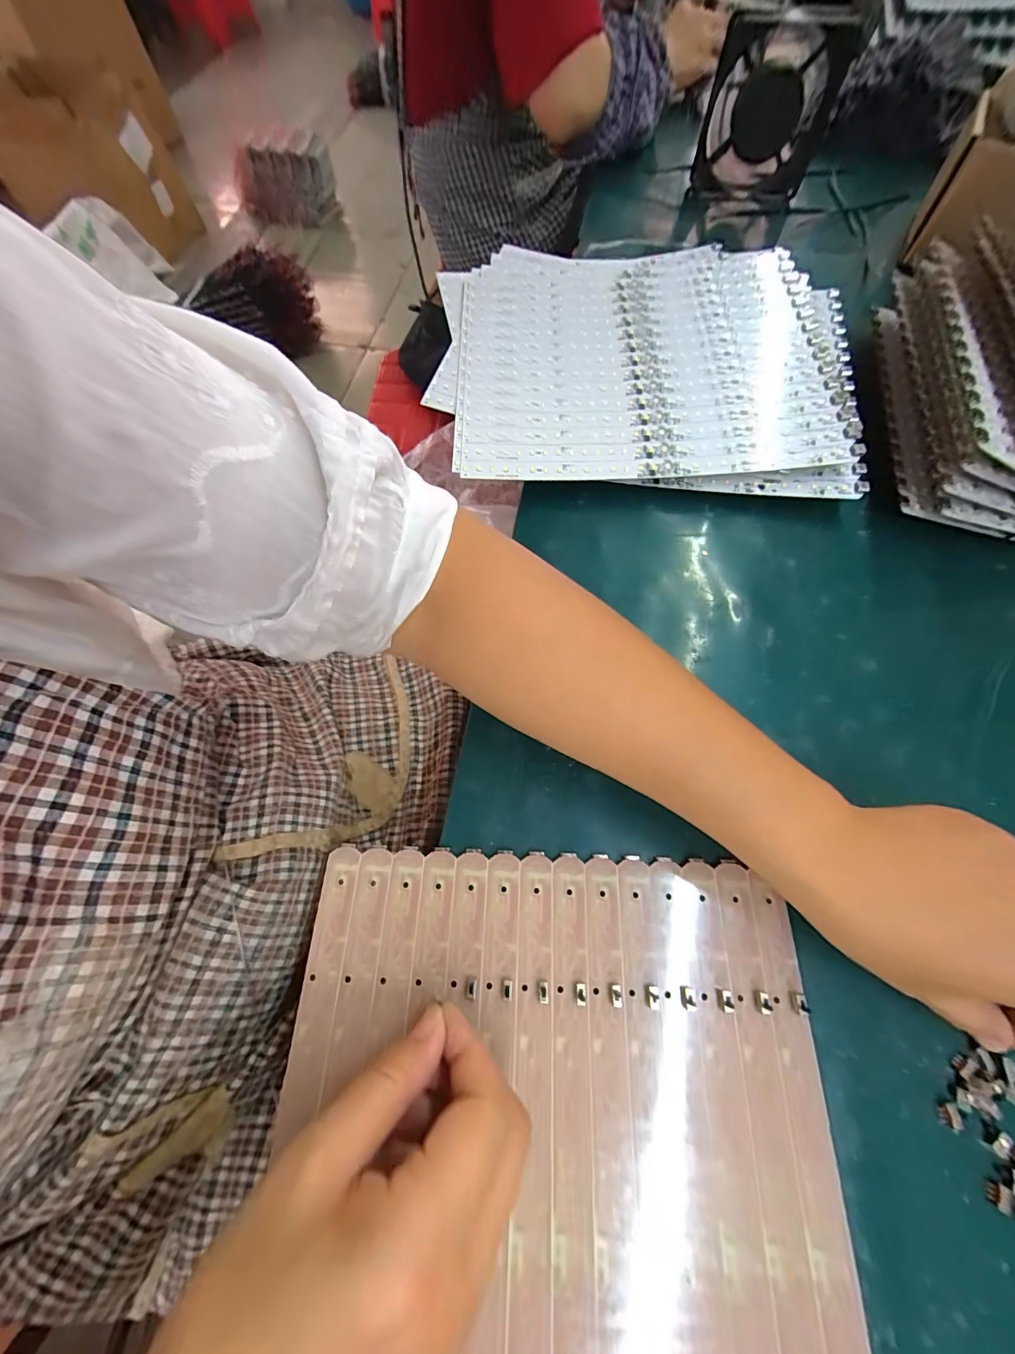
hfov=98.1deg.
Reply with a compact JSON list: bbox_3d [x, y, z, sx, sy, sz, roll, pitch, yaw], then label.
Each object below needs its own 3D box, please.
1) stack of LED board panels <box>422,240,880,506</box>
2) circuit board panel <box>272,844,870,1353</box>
[{"bbox_3d":[0.111,-0.294,0.382,0.333,0.024,0.314,5,68,1],"label":"stack of LED board panels"},{"bbox_3d":[0.020,0.227,0.183,0.234,0.011,0.280,2,68,-1],"label":"circuit board panel"}]

